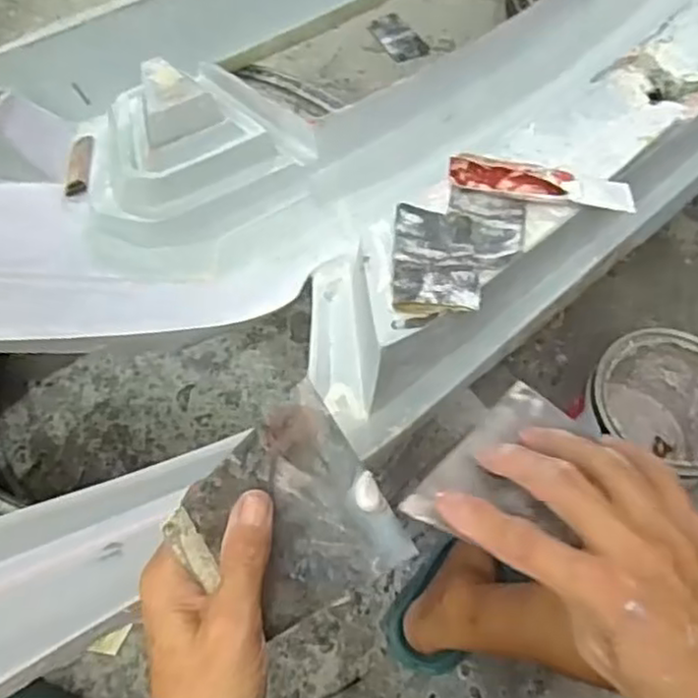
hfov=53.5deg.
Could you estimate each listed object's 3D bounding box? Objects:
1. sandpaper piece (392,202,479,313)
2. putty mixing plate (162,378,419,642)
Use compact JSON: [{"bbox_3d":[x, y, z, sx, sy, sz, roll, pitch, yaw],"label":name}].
[{"bbox_3d":[0.073,-0.078,0.586,0.069,0.013,0.115,5,50,0],"label":"sandpaper piece"},{"bbox_3d":[-0.026,0.085,0.337,0.095,0.009,0.100,-38,99,-25],"label":"putty mixing plate"}]

